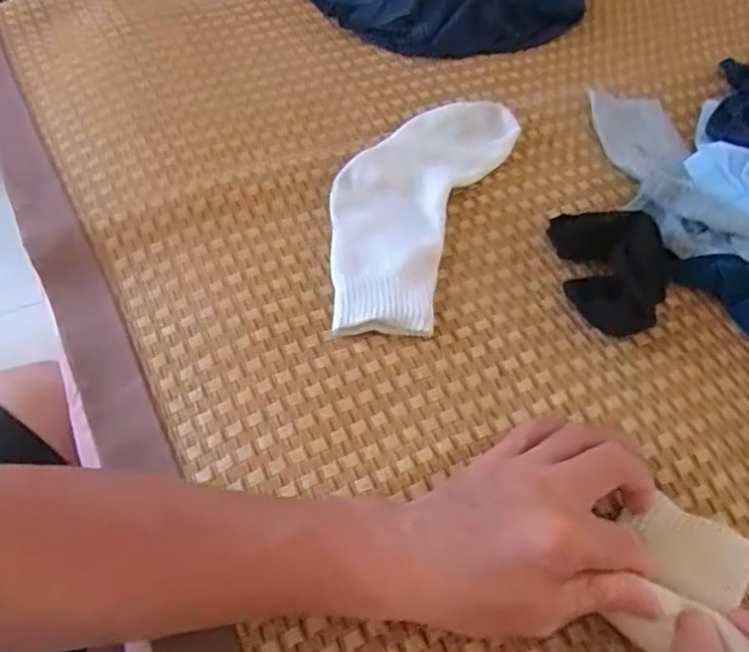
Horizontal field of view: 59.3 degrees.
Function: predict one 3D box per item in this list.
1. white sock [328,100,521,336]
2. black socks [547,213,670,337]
[{"bbox_3d":[0.025,-0.101,0.536,0.116,0.023,0.261,20,57,11],"label":"white sock"},{"bbox_3d":[0.179,-0.044,0.487,0.076,0.023,0.105,-4,56,-5],"label":"black socks"}]

